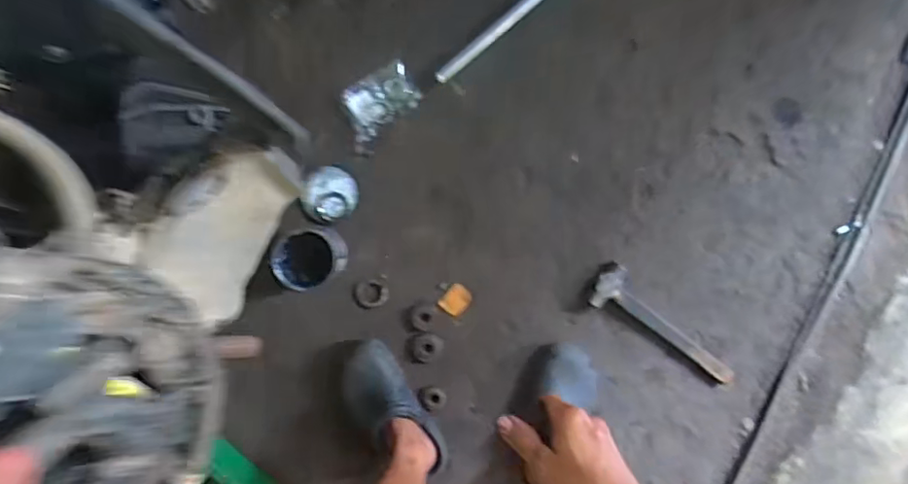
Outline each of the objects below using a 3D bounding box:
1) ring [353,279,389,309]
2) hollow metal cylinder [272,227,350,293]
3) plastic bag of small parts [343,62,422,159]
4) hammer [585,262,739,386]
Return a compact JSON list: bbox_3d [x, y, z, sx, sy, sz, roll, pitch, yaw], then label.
[{"bbox_3d":[-0.146,0.093,1.012,0.062,0.012,0.051,-1,94,-1],"label":"ring"},{"bbox_3d":[-0.243,0.025,0.967,0.108,0.090,0.096,-25,94,1],"label":"hollow metal cylinder"},{"bbox_3d":[-0.128,-0.235,0.991,0.138,0.017,0.115,-30,94,1],"label":"plastic bag of small parts"},{"bbox_3d":[0.385,0.151,1.018,0.326,0.038,0.084,33,93,-3],"label":"hammer"}]

